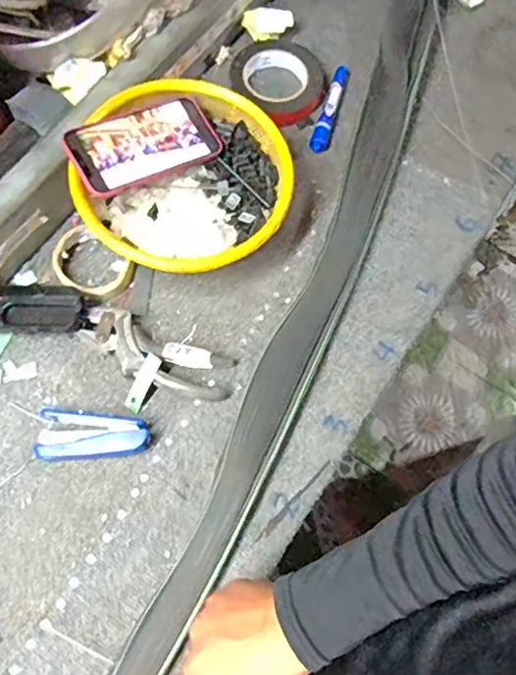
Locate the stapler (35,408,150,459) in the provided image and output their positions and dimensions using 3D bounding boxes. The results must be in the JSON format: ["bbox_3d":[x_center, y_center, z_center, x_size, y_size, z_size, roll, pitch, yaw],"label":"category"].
[{"bbox_3d":[-0.168,0.100,0.564,0.113,0.025,0.050,5,70,0],"label":"stapler"}]

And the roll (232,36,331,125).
[{"bbox_3d":[0.027,-0.336,0.710,0.121,0.025,0.107,18,71,5],"label":"roll"}]

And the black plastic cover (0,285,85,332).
[{"bbox_3d":[-0.244,-0.032,0.600,0.108,0.012,0.049,2,90,-1],"label":"black plastic cover"}]

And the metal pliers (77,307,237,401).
[{"bbox_3d":[-0.110,0.018,0.588,0.166,0.029,0.057,22,71,6],"label":"metal pliers"}]

